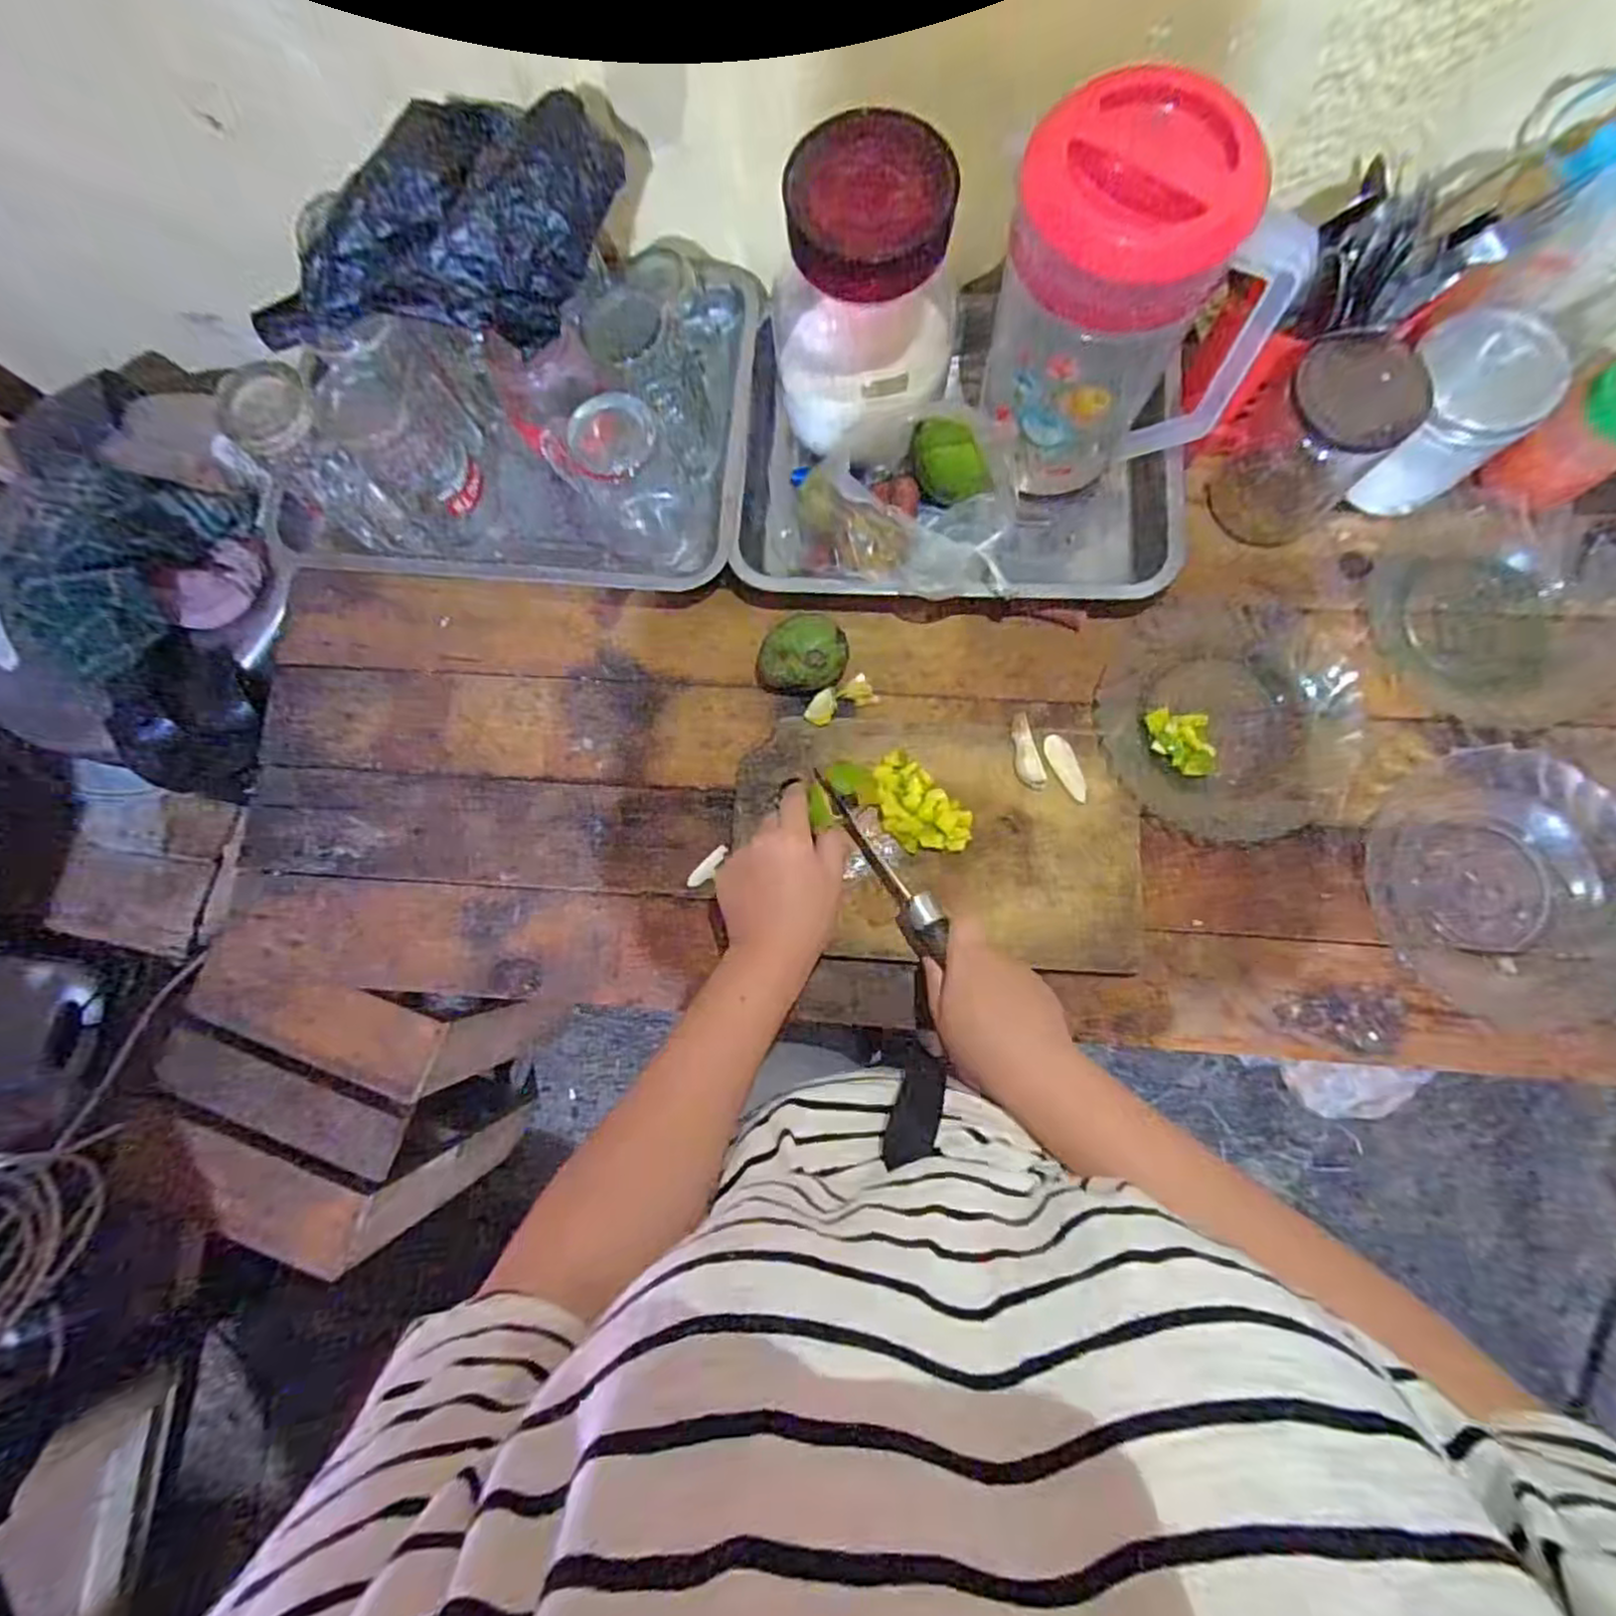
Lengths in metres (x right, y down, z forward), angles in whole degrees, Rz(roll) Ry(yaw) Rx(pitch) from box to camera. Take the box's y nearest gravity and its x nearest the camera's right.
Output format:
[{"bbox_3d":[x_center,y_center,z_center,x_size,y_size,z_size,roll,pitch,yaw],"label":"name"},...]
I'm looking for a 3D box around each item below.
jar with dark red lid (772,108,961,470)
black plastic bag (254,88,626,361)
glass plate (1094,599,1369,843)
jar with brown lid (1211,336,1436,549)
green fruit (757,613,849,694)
[{"bbox_3d":[0.033,-0.332,0.493,0.113,0.161,0.114,0,80,2],"label":"jar with dark red lid"},{"bbox_3d":[-0.245,-0.374,0.479,0.241,0.059,0.121,1,81,3],"label":"black plastic bag"},{"bbox_3d":[0.315,-0.069,0.550,0.180,0.019,0.178,-1,83,4],"label":"glass plate"},{"bbox_3d":[0.354,-0.255,0.519,0.080,0.115,0.081,-1,83,4],"label":"jar with brown lid"},{"bbox_3d":[-0.004,-0.115,0.568,0.068,0.052,0.053,1,83,5],"label":"green fruit"}]

